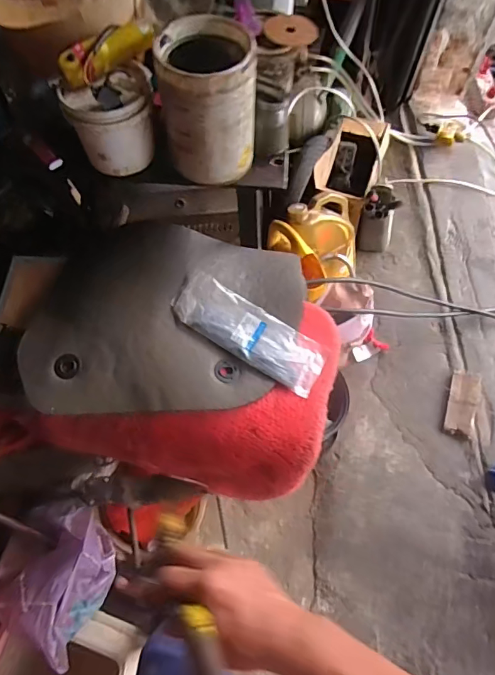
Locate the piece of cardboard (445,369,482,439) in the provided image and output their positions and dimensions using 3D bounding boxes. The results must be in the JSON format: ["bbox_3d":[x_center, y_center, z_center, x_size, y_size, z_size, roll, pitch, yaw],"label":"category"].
[{"bbox_3d":[0.577,0.172,1.249,0.073,0.022,0.184,19,65,8],"label":"piece of cardboard"}]

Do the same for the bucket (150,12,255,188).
[{"bbox_3d":[-0.051,-0.329,0.667,0.121,0.173,0.126,1,64,-1],"label":"bucket"}]

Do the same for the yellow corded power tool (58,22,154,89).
[{"bbox_3d":[-0.191,-0.392,0.637,0.135,0.040,0.031,-37,70,-18],"label":"yellow corded power tool"}]

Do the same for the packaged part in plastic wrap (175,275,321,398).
[{"bbox_3d":[0.002,-0.010,0.779,0.267,0.016,0.095,33,71,2],"label":"packaged part in plastic wrap"}]

